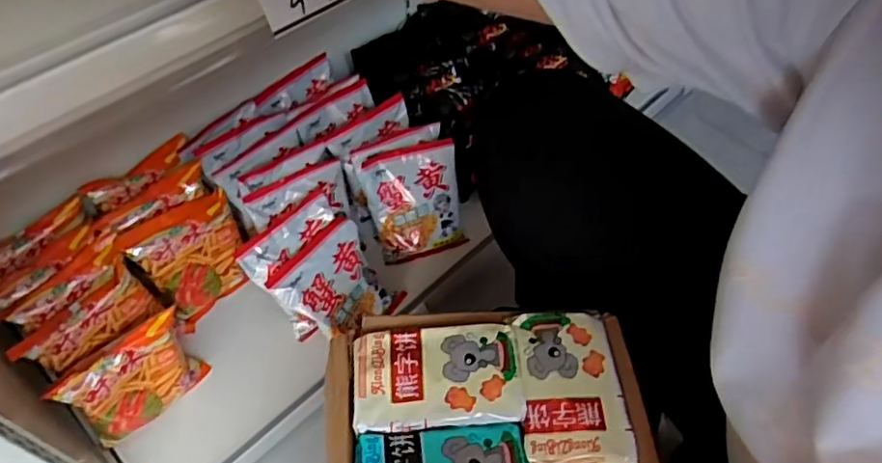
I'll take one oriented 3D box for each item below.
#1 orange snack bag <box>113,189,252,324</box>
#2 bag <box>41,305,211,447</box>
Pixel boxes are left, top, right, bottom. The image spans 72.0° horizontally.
[{"bbox_3d":[-0.310,0.031,0.766,0.133,0.110,0.082,-34,63,-23],"label":"orange snack bag"},{"bbox_3d":[-0.330,0.165,0.667,0.050,0.124,0.133,36,61,21],"label":"bag"}]

